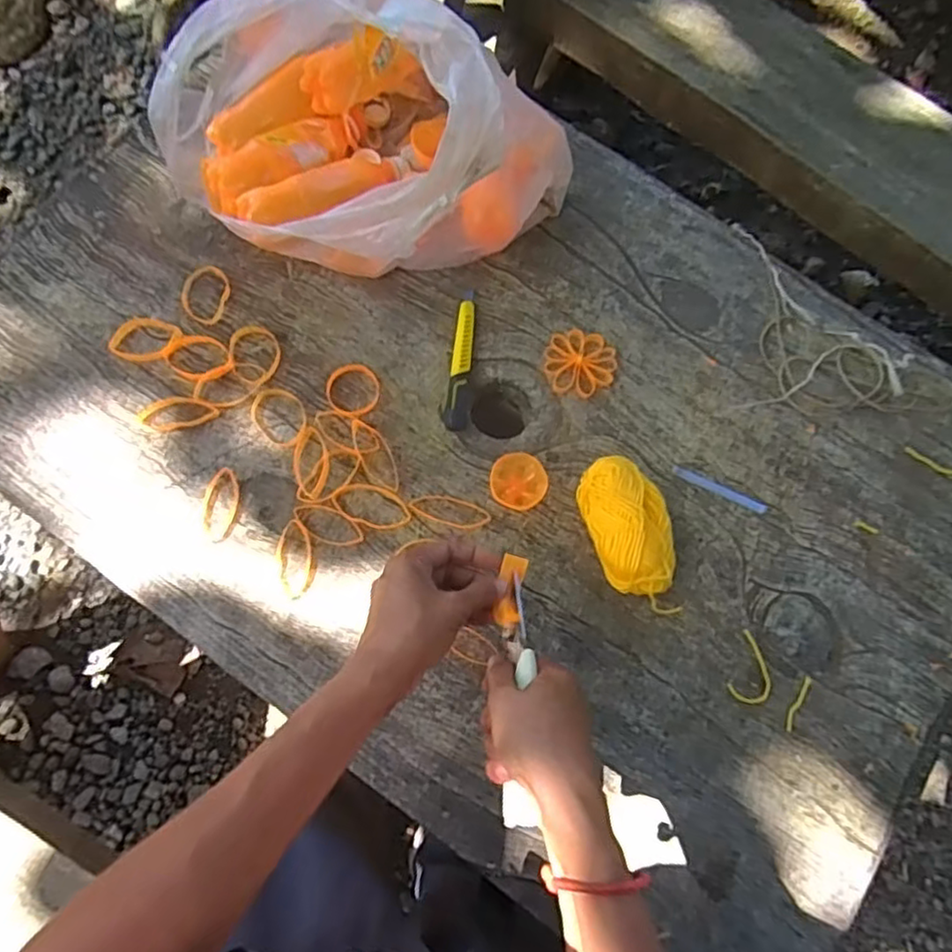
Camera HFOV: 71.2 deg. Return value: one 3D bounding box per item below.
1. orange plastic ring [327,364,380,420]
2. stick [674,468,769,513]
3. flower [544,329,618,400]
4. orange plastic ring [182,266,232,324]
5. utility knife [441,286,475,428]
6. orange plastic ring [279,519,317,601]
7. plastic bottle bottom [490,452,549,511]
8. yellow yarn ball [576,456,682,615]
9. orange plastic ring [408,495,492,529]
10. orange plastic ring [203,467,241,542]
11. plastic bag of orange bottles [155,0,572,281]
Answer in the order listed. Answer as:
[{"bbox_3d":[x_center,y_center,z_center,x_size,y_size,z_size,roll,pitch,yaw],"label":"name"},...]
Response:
[{"bbox_3d":[-0.110,-0.076,0.595,0.048,0.006,0.052,0,77,-2],"label":"orange plastic ring"},{"bbox_3d":[0.217,0.012,0.590,0.085,0.004,0.010,24,79,5],"label":"stick"},{"bbox_3d":[0.097,-0.104,0.614,0.063,0.011,0.061,11,77,0],"label":"flower"},{"bbox_3d":[-0.250,-0.169,0.613,0.045,0.004,0.059,10,77,0],"label":"orange plastic ring"},{"bbox_3d":[-0.011,-0.108,0.607,0.024,0.016,0.136,7,77,-1],"label":"utility knife"},{"bbox_3d":[-0.151,0.070,0.559,0.030,0.004,0.066,-9,77,-4],"label":"orange plastic ring"},{"bbox_3d":[0.037,0.005,0.574,0.047,0.012,0.047,17,77,2],"label":"plastic bottle bottom"},{"bbox_3d":[0.129,0.050,0.550,0.063,0.057,0.131,-14,78,-5],"label":"yellow yarn ball"},{"bbox_3d":[-0.022,0.030,0.574,0.070,0.004,0.025,18,77,2],"label":"orange plastic ring"},{"bbox_3d":[-0.218,0.024,0.568,0.028,0.007,0.061,6,77,-1],"label":"orange plastic ring"},{"bbox_3d":[-0.122,-0.306,0.574,0.317,0.164,0.240,43,79,7],"label":"plastic bag of orange bottles"}]

